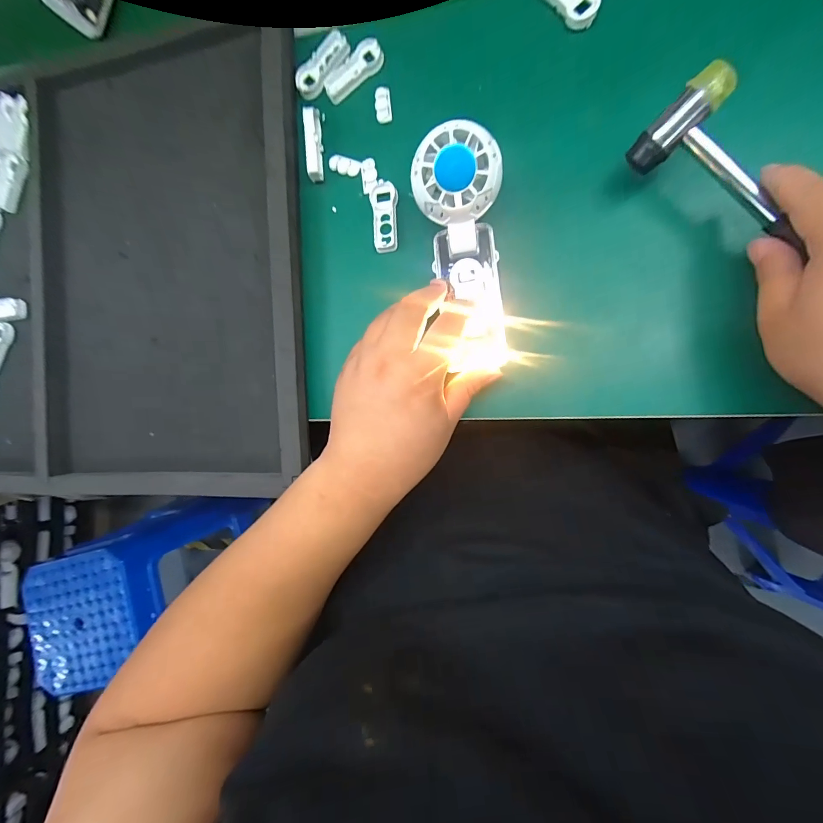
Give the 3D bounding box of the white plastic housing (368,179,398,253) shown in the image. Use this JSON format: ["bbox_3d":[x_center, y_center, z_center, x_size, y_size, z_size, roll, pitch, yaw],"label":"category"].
[{"bbox_3d":[-0.022,-0.166,0.323,0.024,0.008,0.058,-7,88,12],"label":"white plastic housing"}]

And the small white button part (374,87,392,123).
[{"bbox_3d":[-0.025,-0.265,0.326,0.014,0.004,0.029,-7,88,12],"label":"small white button part"}]

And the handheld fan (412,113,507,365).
[{"bbox_3d":[0.043,-0.114,0.279,0.058,0.026,0.163,-9,102,9],"label":"handheld fan"}]

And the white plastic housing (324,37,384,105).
[{"bbox_3d":[-0.052,-0.298,0.330,0.056,0.008,0.026,-29,83,10],"label":"white plastic housing"}]

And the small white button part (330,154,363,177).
[{"bbox_3d":[-0.059,-0.217,0.334,0.031,0.004,0.015,23,94,11],"label":"small white button part"}]

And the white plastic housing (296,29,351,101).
[{"bbox_3d":[-0.079,-0.307,0.336,0.025,0.005,0.058,43,98,9],"label":"white plastic housing"}]

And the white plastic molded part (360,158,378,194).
[{"bbox_3d":[-0.036,-0.204,0.327,0.014,0.004,0.030,-6,88,12],"label":"white plastic molded part"}]

